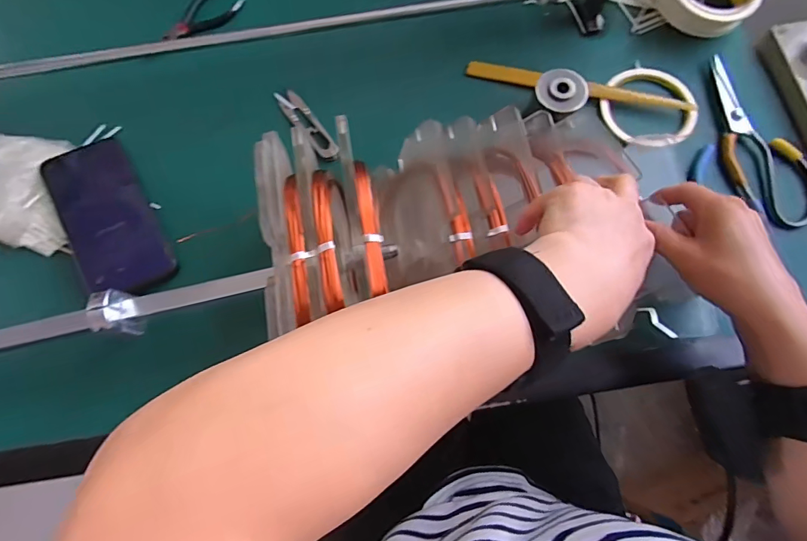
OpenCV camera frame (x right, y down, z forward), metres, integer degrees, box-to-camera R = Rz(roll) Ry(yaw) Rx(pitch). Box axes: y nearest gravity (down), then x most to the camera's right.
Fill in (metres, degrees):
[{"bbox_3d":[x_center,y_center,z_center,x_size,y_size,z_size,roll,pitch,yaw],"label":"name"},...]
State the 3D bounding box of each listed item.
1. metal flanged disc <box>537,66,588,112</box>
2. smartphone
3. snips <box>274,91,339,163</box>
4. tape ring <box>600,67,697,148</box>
[{"bbox_3d":[0.146,-0.166,0.399,0.045,0.010,0.038,5,74,3],"label":"metal flanged disc"},{"bbox_3d":[-0.281,-0.053,0.413,0.075,0.016,0.164,-29,75,-6],"label":"smartphone"},{"bbox_3d":[-0.098,-0.149,0.445,0.024,0.017,0.107,-35,76,-8],"label":"snips"},{"bbox_3d":[0.245,-0.165,0.428,0.087,0.011,0.100,30,77,9],"label":"tape ring"}]

